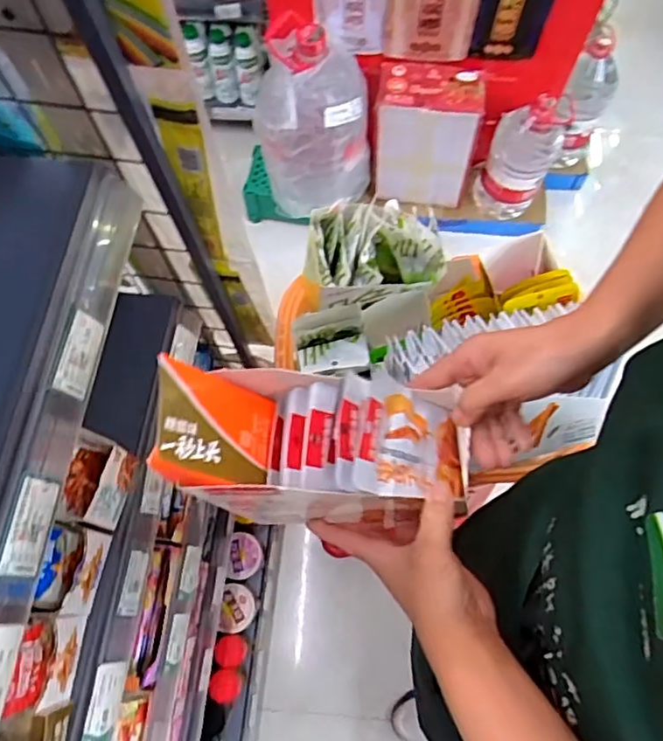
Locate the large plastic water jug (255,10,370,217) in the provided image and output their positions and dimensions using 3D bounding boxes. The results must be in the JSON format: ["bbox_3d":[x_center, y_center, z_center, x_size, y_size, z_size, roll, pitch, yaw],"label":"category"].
[{"bbox_3d":[-0.032,-0.560,1.330,0.245,0.399,0.211,6,70,2],"label":"large plastic water jug"}]

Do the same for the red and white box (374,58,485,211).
[{"bbox_3d":[0.227,-0.558,1.416,0.242,0.328,0.150,6,70,2],"label":"red and white box"}]

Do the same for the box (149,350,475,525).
[{"bbox_3d":[-0.006,0.054,0.401,0.208,0.109,0.101,2,70,1],"label":"box"}]

